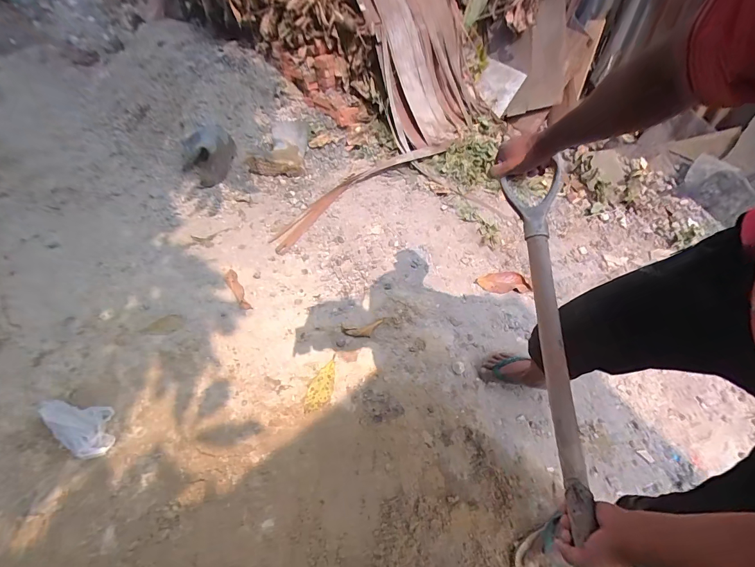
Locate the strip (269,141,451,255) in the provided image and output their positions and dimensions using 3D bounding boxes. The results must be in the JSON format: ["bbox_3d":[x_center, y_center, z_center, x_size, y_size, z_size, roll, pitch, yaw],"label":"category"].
[{"bbox_3d":[-0.048,-0.499,1.720,1.117,0.042,0.162,-37,63,-23],"label":"strip"}]

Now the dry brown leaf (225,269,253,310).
[{"bbox_3d":[-0.534,0.026,1.375,0.048,0.013,0.214,-29,60,-20],"label":"dry brown leaf"}]

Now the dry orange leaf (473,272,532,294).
[{"bbox_3d":[0.496,-0.005,1.431,0.206,0.014,0.096,0,55,-1],"label":"dry orange leaf"}]

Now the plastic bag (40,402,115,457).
[{"bbox_3d":[-0.800,0.390,0.969,0.129,0.091,0.181,-26,56,-20],"label":"plastic bag"}]

